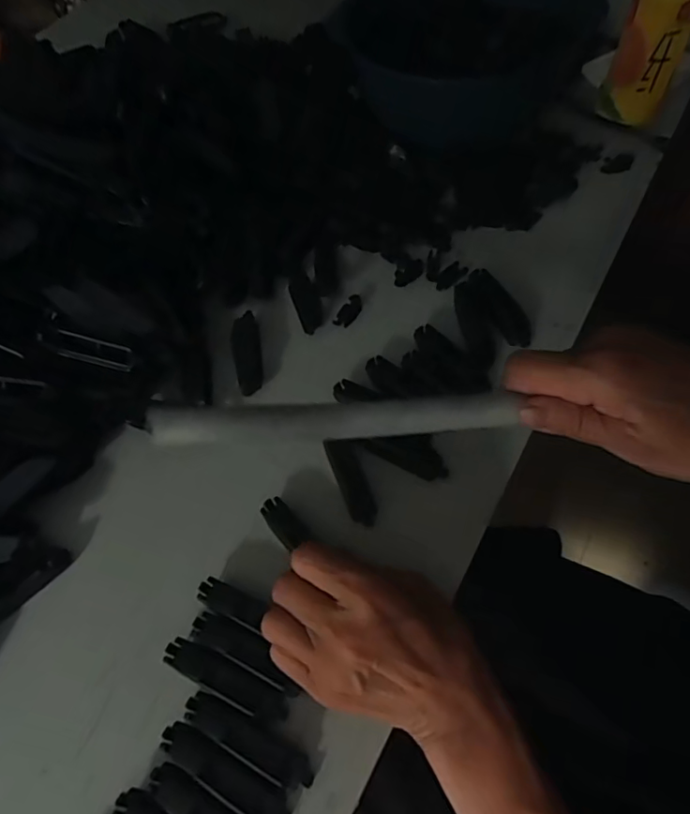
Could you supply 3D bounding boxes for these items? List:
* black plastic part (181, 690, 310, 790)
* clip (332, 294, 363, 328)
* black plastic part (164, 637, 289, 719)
[{"bbox_3d":[-0.051,0.178,0.296,0.075,0.016,0.017,22,64,18],"label":"black plastic part"},{"bbox_3d":[0.004,-0.077,0.443,0.012,0.010,0.032,31,67,22],"label":"clip"},{"bbox_3d":[-0.067,0.151,0.308,0.074,0.011,0.018,20,63,17],"label":"black plastic part"}]

